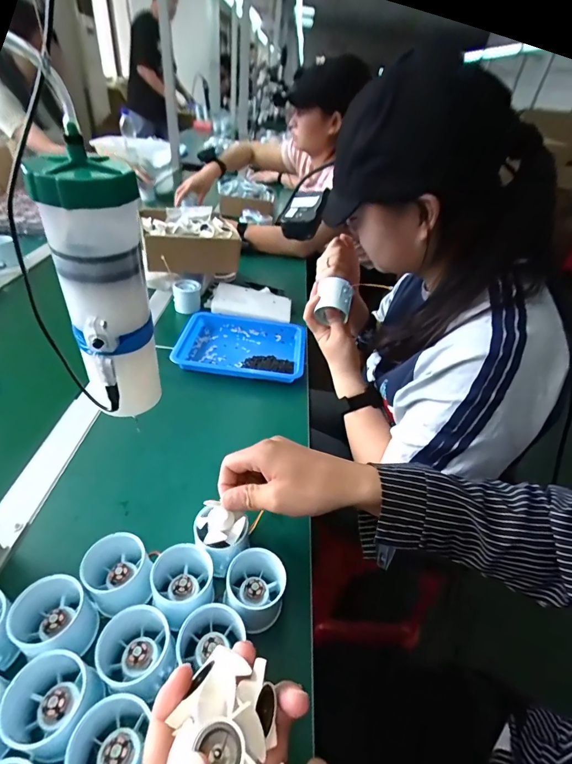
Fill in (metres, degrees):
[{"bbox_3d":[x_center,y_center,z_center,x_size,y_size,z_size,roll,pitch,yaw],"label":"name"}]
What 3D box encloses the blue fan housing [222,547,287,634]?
[{"bbox_3d":[-0.029,0.186,0.342,0.059,0.040,0.056,27,43,23],"label":"blue fan housing"}]

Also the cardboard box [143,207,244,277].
[{"bbox_3d":[-0.214,-0.311,0.813,0.186,0.089,0.187,-8,41,-19],"label":"cardboard box"}]

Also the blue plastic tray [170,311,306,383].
[{"bbox_3d":[-0.077,-0.067,0.669,0.218,0.029,0.177,8,39,1],"label":"blue plastic tray"}]

